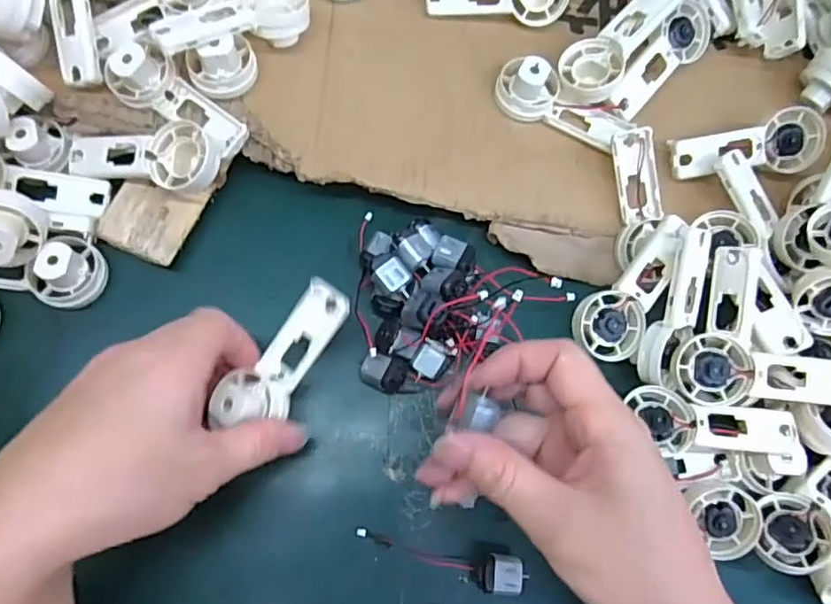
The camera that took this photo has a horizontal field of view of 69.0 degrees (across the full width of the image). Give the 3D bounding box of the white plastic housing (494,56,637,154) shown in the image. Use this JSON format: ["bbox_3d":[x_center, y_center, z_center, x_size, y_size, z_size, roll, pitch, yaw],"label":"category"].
[{"bbox_3d":[0.092,-0.125,0.378,0.085,0.023,0.032,27,73,2],"label":"white plastic housing"}]

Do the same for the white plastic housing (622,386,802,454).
[{"bbox_3d":[0.166,0.070,0.338,0.087,0.017,0.033,10,73,-3],"label":"white plastic housing"}]

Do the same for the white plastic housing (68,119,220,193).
[{"bbox_3d":[-0.157,-0.089,0.347,0.089,0.017,0.039,14,73,-2],"label":"white plastic housing"}]

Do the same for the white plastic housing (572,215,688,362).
[{"bbox_3d":[0.127,-0.009,0.350,0.040,0.014,0.090,32,93,7],"label":"white plastic housing"}]

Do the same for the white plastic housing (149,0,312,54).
[{"bbox_3d":[-0.107,-0.164,0.357,0.093,0.021,0.034,-26,78,-27],"label":"white plastic housing"}]

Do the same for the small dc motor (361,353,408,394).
[{"bbox_3d":[-0.018,0.041,0.346,0.025,0.018,0.019,21,73,0],"label":"small dc motor"}]

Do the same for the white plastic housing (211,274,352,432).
[{"bbox_3d":[-0.067,0.028,0.315,0.032,0.023,0.085,35,75,7],"label":"white plastic housing"}]

